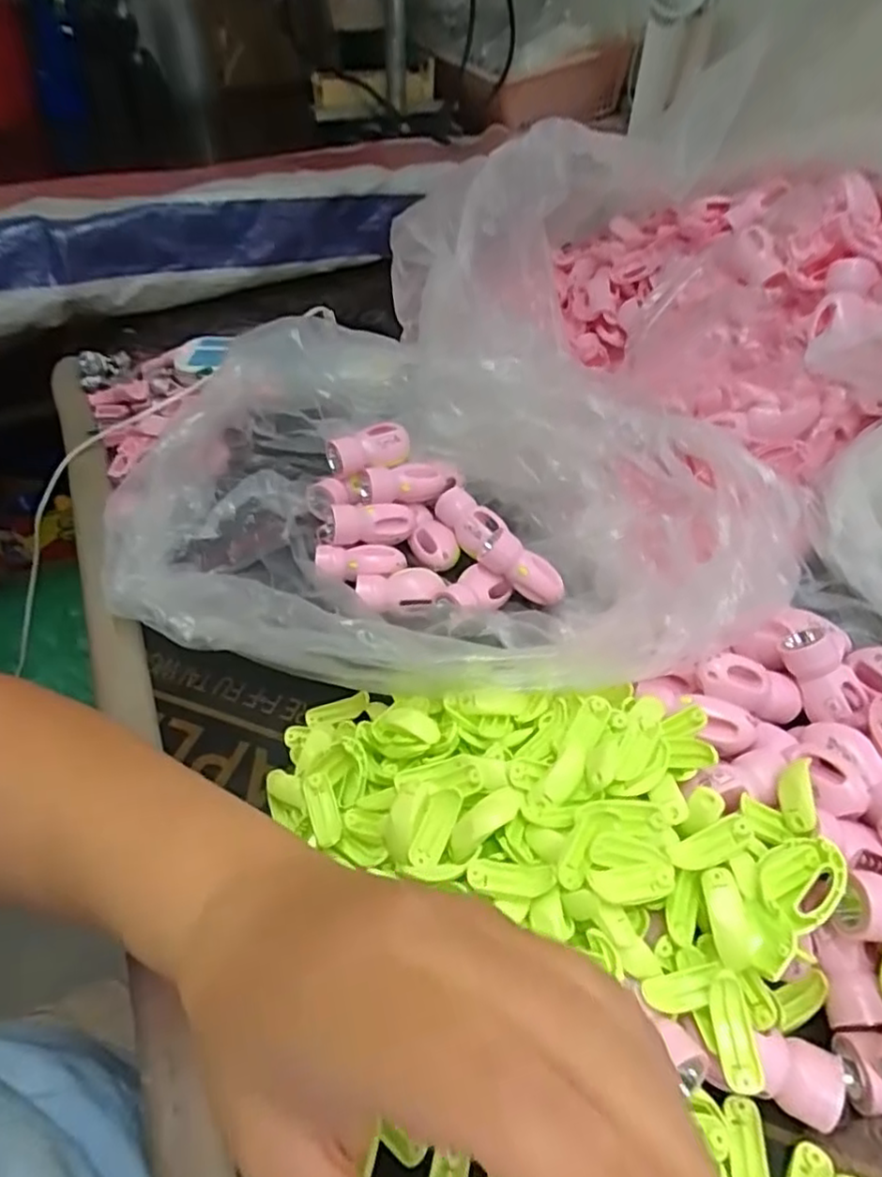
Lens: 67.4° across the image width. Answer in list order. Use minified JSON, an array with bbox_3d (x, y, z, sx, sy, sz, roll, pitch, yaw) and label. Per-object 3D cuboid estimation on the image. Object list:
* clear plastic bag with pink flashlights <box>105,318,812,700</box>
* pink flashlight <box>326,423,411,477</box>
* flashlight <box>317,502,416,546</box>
[{"bbox_3d":[0.002,-0.062,0.472,0.442,0.104,0.288,11,48,9],"label":"clear plastic bag with pink flashlights"},{"bbox_3d":[-0.056,-0.108,0.521,0.063,0.023,0.030,-20,51,-18],"label":"pink flashlight"},{"bbox_3d":[-0.056,-0.050,0.501,0.073,0.028,0.024,-4,48,-5],"label":"flashlight"}]

